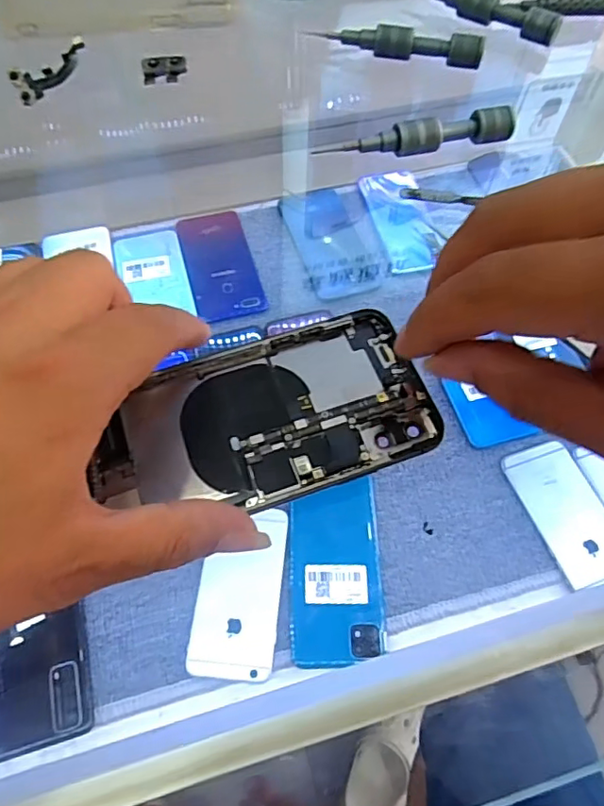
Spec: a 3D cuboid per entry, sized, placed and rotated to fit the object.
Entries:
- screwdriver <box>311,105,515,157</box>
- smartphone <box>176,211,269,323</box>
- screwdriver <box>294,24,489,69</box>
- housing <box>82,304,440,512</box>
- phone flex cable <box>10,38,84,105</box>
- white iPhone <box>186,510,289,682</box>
[{"bbox_3d":[0.063,-0.143,0.296,0.101,0.014,0.014,-11,62,-6],"label":"screwdriver"},{"bbox_3d":[-0.091,-0.157,0.620,0.075,0.010,0.157,-14,63,-8],"label":"smartphone"},{"bbox_3d":[0.058,-0.222,0.340,0.105,0.016,0.012,16,63,8],"label":"screwdriver"},{"bbox_3d":[-0.014,0.006,0.222,0.129,0.006,0.069,-17,63,-9],"label":"housing"},{"bbox_3d":[-0.149,-0.196,0.329,0.011,0.020,0.050,33,67,16],"label":"phone flex cable"},{"bbox_3d":[-0.050,0.152,0.452,0.066,0.009,0.131,5,62,2],"label":"white iPhone"}]

